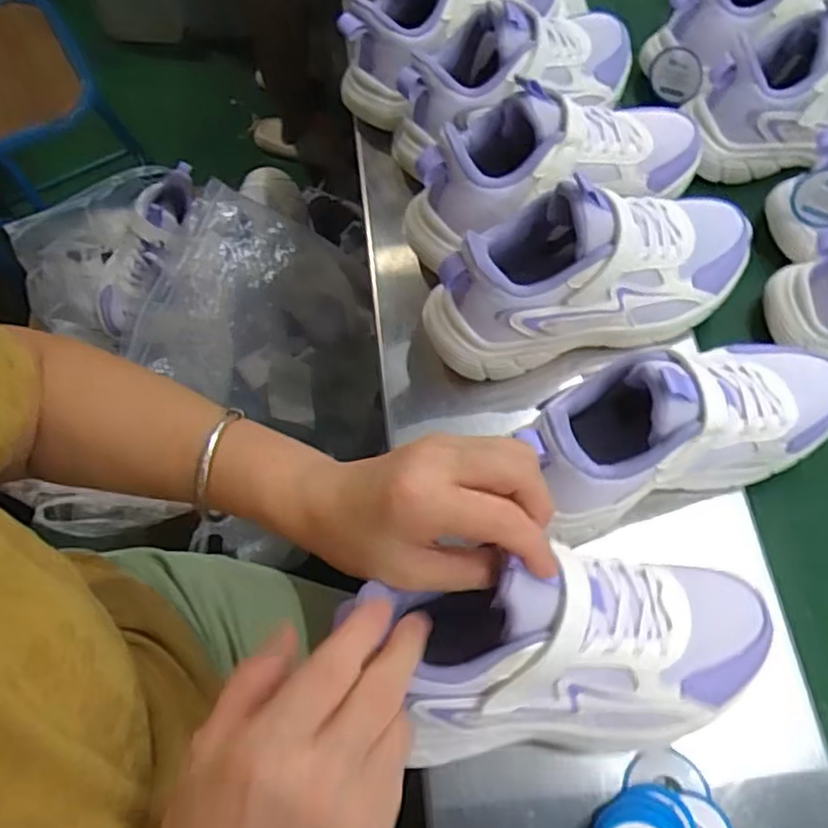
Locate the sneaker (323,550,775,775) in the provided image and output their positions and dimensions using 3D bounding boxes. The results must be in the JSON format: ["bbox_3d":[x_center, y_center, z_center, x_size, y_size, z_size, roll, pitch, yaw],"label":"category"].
[{"bbox_3d":[0.087,0.117,0.342,0.205,0.099,0.096,-4,69,0],"label":"sneaker"}]

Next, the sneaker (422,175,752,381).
[{"bbox_3d":[0.123,-0.099,0.464,0.241,0.116,0.090,-21,68,2],"label":"sneaker"}]

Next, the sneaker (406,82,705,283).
[{"bbox_3d":[0.104,-0.189,0.503,0.238,0.102,0.084,-29,68,-1],"label":"sneaker"}]

